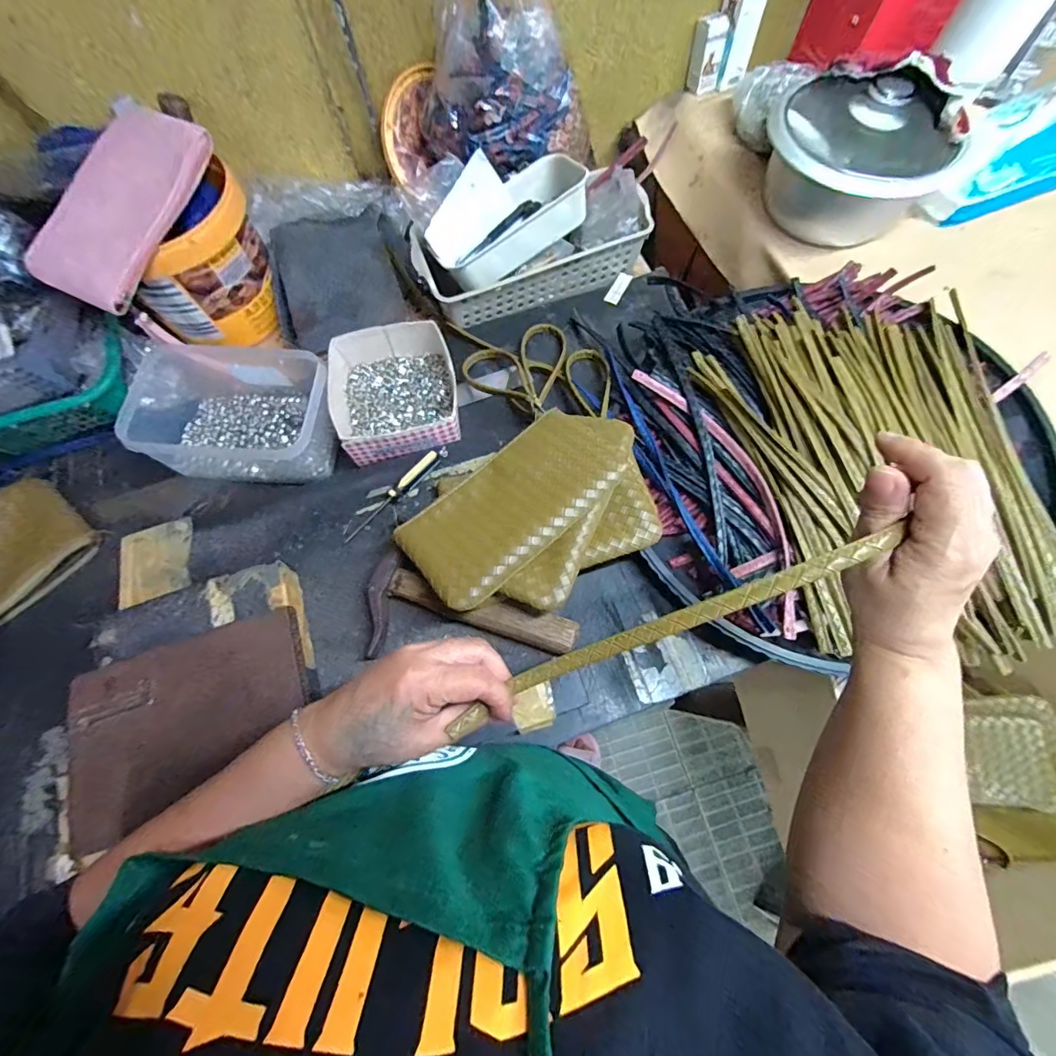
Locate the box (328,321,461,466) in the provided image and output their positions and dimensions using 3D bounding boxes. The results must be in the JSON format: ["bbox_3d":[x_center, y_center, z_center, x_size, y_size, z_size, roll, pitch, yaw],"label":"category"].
[{"bbox_3d":[-0.153,-0.158,0.529,0.136,0.049,0.156,-12,69,-3],"label":"box"}]

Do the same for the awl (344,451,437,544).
[{"bbox_3d":[-0.142,-0.033,0.487,0.009,0.016,0.127,40,75,15],"label":"awl"}]

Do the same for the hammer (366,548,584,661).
[{"bbox_3d":[-0.061,0.097,0.430,0.195,0.028,0.092,20,71,9],"label":"hammer"}]

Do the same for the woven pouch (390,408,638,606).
[{"bbox_3d":[-0.003,-0.033,0.425,0.229,0.025,0.106,-40,73,-12],"label":"woven pouch"}]

